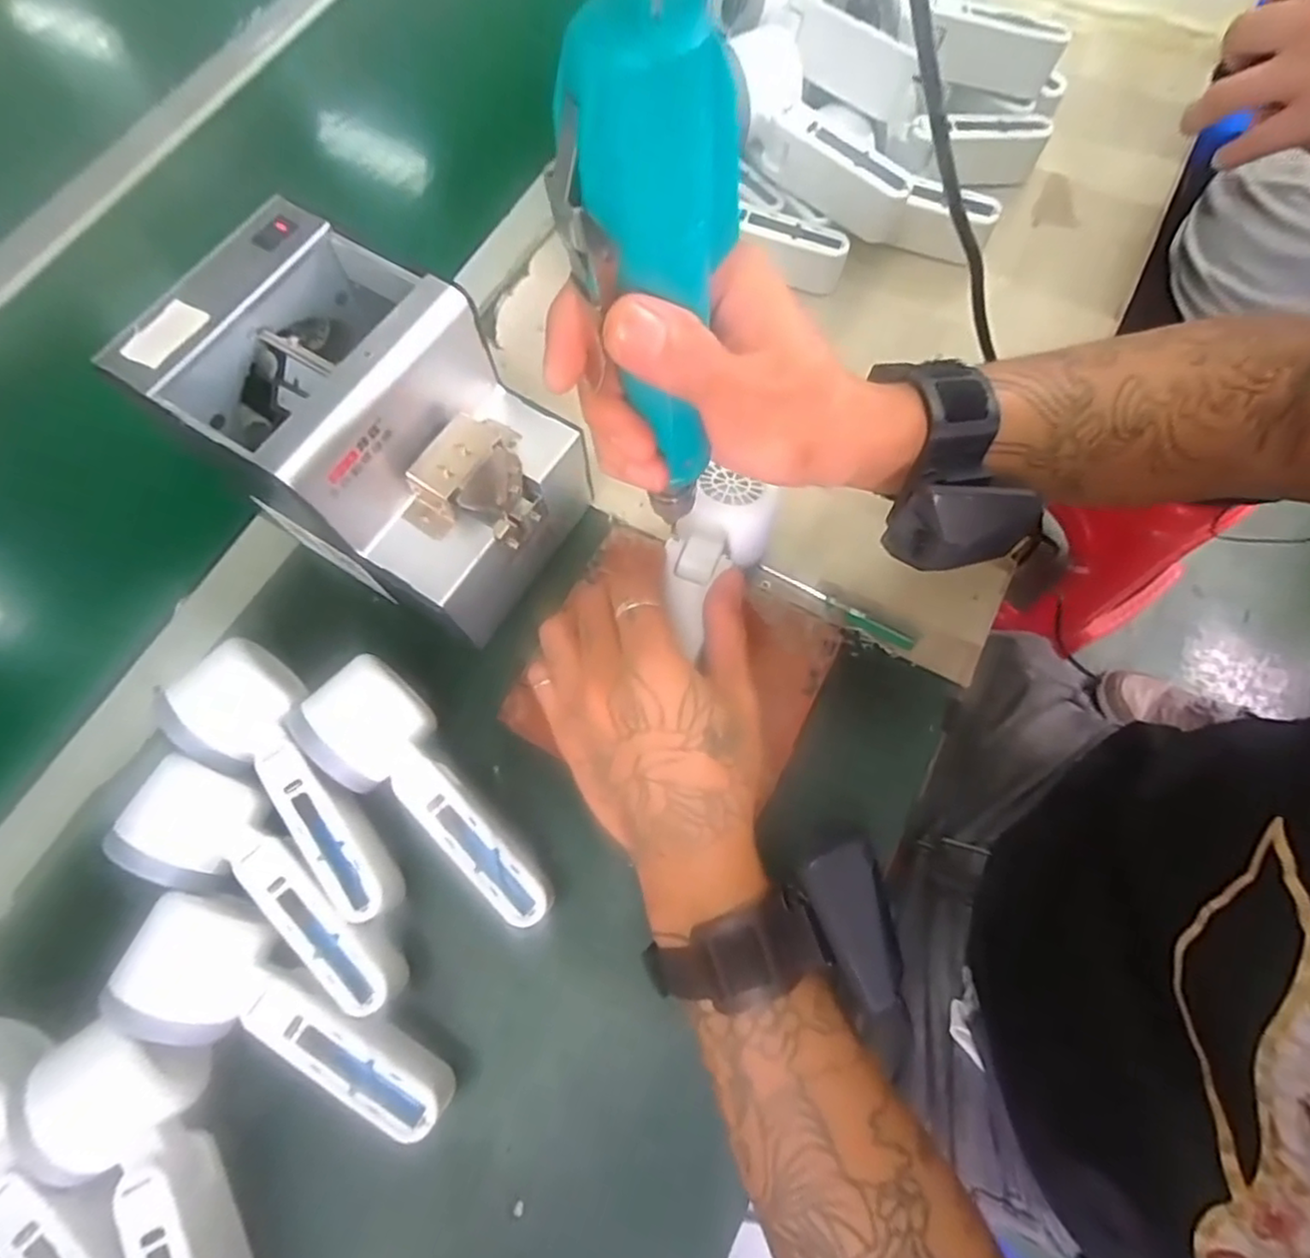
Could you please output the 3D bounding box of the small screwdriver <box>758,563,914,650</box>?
[{"bbox_3d":[0.110,-0.013,0.408,0.101,0.013,0.011,27,73,11],"label":"small screwdriver"}]

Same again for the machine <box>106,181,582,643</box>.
[{"bbox_3d":[-0.140,-0.102,0.352,0.176,0.123,0.122,31,74,12],"label":"machine"}]

